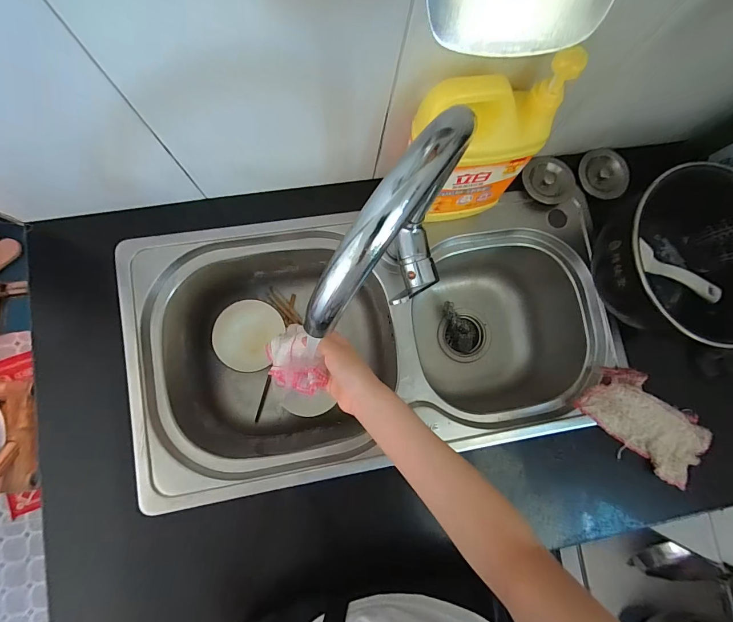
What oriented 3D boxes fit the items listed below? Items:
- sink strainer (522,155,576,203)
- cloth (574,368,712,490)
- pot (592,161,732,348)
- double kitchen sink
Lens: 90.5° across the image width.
[{"bbox_3d":[0.287,-0.206,0.568,0.084,0.015,0.074,26,82,-2],"label":"sink strainer"},{"bbox_3d":[0.417,0.165,0.535,0.185,0.036,0.097,39,81,0],"label":"cloth"},{"bbox_3d":[0.435,-0.074,0.510,0.229,0.125,0.206,5,83,-5],"label":"pot"},{"bbox_3d":[0.014,0.043,0.626,0.697,0.206,0.367,-9,84,-6],"label":"double kitchen sink"}]

